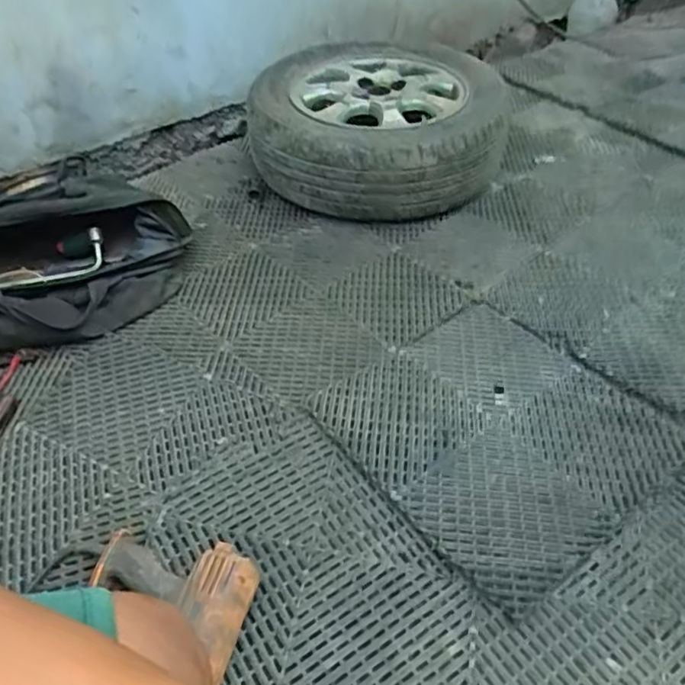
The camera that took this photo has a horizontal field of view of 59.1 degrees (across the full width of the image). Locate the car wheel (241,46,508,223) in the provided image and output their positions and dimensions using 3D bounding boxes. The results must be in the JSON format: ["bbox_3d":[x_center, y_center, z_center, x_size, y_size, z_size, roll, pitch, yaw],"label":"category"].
[{"bbox_3d":[0.068,-0.482,1.345,0.519,0.243,0.513,-1,45,1],"label":"car wheel"}]

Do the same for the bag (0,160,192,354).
[{"bbox_3d":[-0.528,-0.146,1.058,0.477,0.151,0.330,-6,45,-4],"label":"bag"}]

